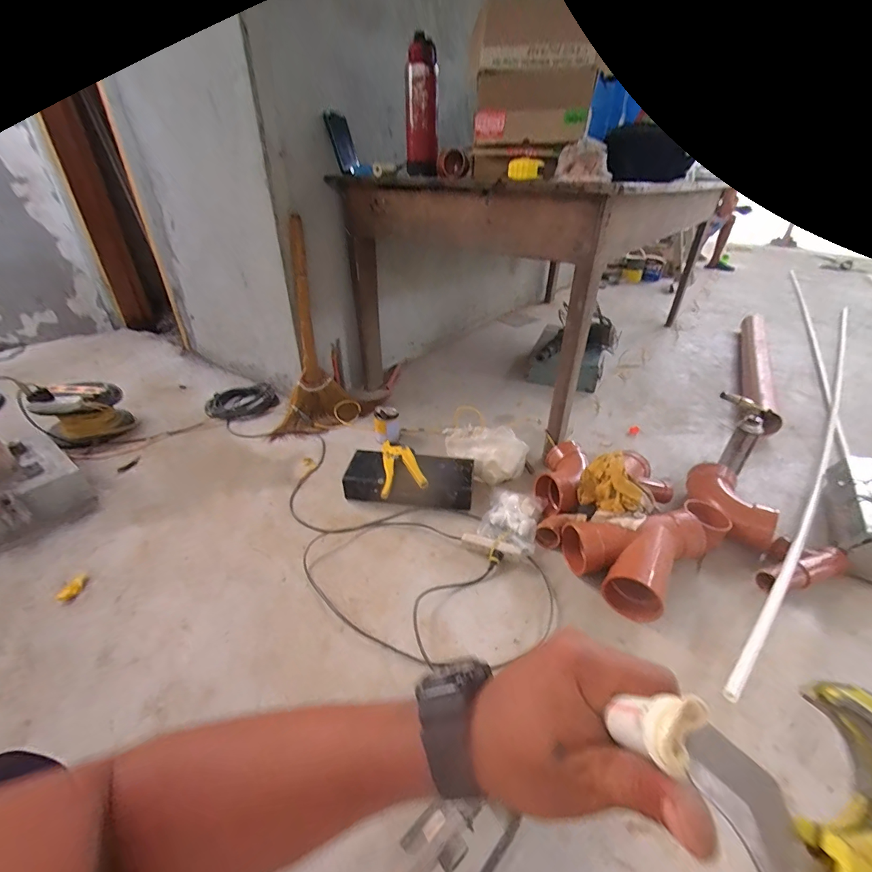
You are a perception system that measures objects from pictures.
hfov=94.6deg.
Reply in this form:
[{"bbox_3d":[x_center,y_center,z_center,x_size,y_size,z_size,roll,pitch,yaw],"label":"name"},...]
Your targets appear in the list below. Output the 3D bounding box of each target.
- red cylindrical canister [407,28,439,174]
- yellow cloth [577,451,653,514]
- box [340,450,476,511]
[{"bbox_3d":[-0.039,-0.913,1.123,0.087,0.301,0.096,0,34,-3],"label":"red cylindrical canister"},{"bbox_3d":[0.453,0.126,1.004,0.169,0.110,0.105,28,42,34],"label":"yellow cloth"},{"bbox_3d":[-0.074,0.120,1.151,0.355,0.098,0.154,6,34,7],"label":"box"}]

